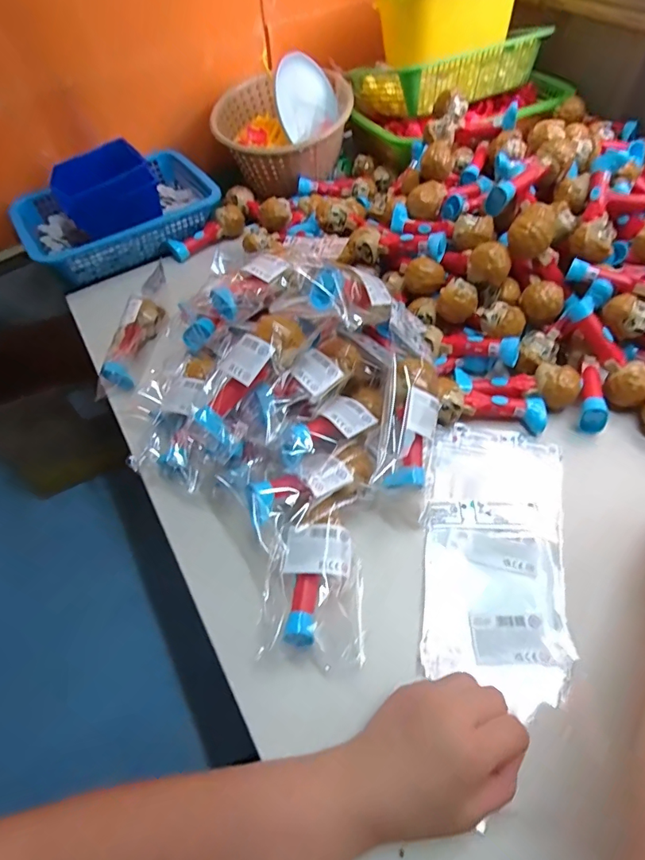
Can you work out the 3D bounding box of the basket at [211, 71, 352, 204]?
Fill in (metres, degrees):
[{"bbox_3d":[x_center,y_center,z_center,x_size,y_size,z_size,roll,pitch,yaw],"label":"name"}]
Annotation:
[{"bbox_3d":[-0.064,-0.493,0.752,0.214,0.103,0.212,-25,57,-12],"label":"basket"}]

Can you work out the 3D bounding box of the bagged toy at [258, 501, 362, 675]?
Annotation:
[{"bbox_3d":[-0.008,0.128,0.373,0.083,0.052,0.120,0,55,5],"label":"bagged toy"}]

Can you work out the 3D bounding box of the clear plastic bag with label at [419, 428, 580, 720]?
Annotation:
[{"bbox_3d":[0.155,0.103,0.406,0.117,0.006,0.242,7,57,10],"label":"clear plastic bag with label"}]

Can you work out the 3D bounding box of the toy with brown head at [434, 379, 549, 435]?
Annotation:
[{"bbox_3d":[0.174,-0.024,0.463,0.107,0.038,0.033,4,56,8],"label":"toy with brown head"}]

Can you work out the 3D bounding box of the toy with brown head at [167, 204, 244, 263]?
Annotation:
[{"bbox_3d":[-0.179,-0.307,0.695,0.124,0.041,0.035,-30,58,-15],"label":"toy with brown head"}]

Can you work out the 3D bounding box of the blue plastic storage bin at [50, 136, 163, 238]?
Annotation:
[{"bbox_3d":[-0.330,-0.365,0.691,0.132,0.088,0.130,-31,58,-16],"label":"blue plastic storage bin"}]

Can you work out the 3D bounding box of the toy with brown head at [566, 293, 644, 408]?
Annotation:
[{"bbox_3d":[0.296,-0.084,0.468,0.034,0.032,0.125,-27,81,-13],"label":"toy with brown head"}]

